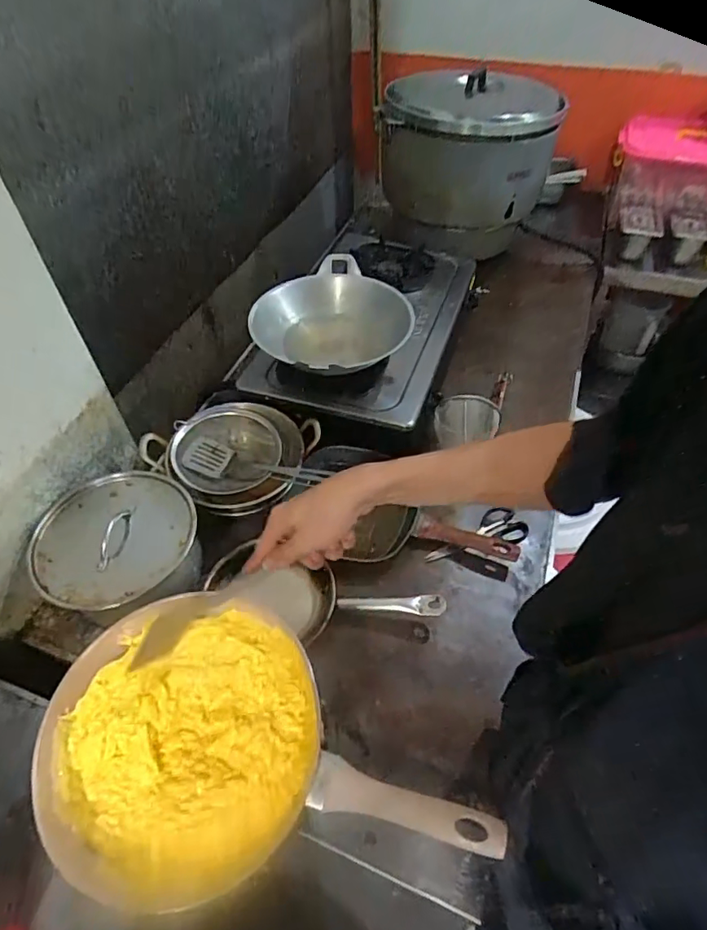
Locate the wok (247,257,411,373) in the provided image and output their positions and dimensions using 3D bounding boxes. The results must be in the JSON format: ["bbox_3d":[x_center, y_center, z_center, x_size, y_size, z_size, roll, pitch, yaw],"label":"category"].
[{"bbox_3d":[-0.043,-0.283,1.077,0.316,0.099,0.349,7,51,6],"label":"wok"}]

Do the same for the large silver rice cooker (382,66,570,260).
[{"bbox_3d":[0.327,-0.851,1.460,0.426,0.375,0.488,13,52,12],"label":"large silver rice cooker"}]

